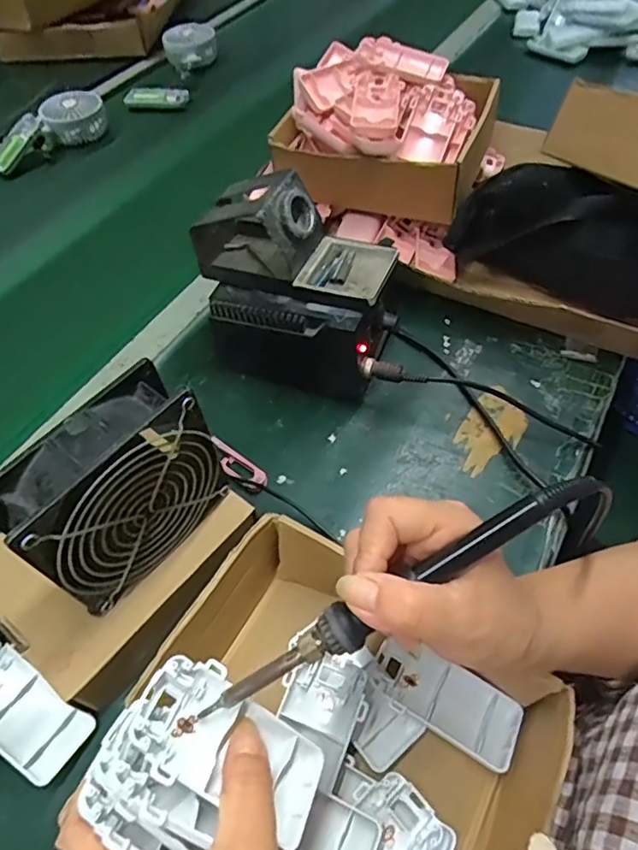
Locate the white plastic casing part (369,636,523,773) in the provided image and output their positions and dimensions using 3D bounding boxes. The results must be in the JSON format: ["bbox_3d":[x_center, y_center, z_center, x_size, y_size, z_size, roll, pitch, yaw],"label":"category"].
[{"bbox_3d":[0.079,0.172,0.354,0.094,0.004,0.043,27,55,10],"label":"white plastic casing part"}]

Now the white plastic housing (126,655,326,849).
[{"bbox_3d":[-0.039,0.148,0.261,0.094,0.020,0.047,37,58,-13],"label":"white plastic housing"}]

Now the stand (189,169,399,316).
[{"bbox_3d":[-0.023,-0.158,0.474,0.166,0.082,0.082,18,56,13],"label":"stand"}]

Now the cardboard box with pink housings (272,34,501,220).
[{"bbox_3d":[0.073,-0.336,0.634,0.207,0.108,0.189,16,56,12],"label":"cardboard box with pink housings"}]

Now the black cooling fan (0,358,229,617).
[{"bbox_3d":[-0.119,0.041,0.340,0.045,0.117,0.116,33,61,22],"label":"black cooling fan"}]

